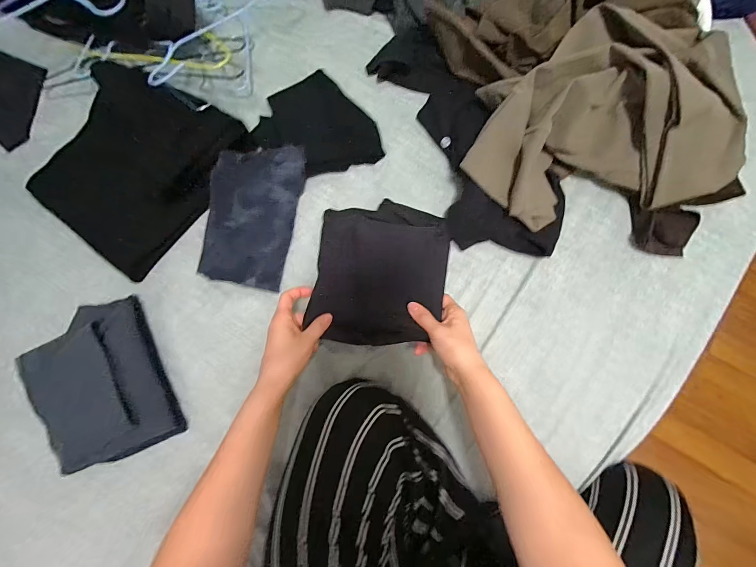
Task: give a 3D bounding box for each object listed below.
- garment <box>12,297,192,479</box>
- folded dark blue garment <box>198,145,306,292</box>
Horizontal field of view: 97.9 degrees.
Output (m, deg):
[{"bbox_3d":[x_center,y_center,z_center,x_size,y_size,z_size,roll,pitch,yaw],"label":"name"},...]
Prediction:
[{"bbox_3d":[-0.401,0.148,0.481,0.151,0.064,0.213,-25,83,0],"label":"garment"},{"bbox_3d":[-0.194,-0.106,0.506,0.127,0.047,0.218,13,84,5],"label":"folded dark blue garment"}]

